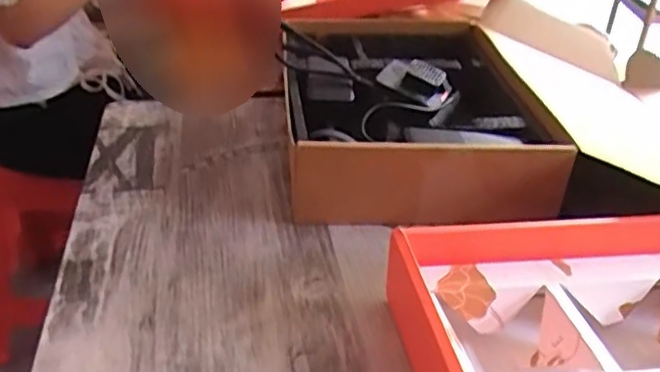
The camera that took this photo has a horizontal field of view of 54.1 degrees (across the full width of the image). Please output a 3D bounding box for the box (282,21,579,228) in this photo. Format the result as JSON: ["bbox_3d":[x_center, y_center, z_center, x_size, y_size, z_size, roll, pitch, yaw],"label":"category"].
[{"bbox_3d":[0.080,-0.098,0.756,0.260,0.081,0.387,-1,32,-5],"label":"box"}]

